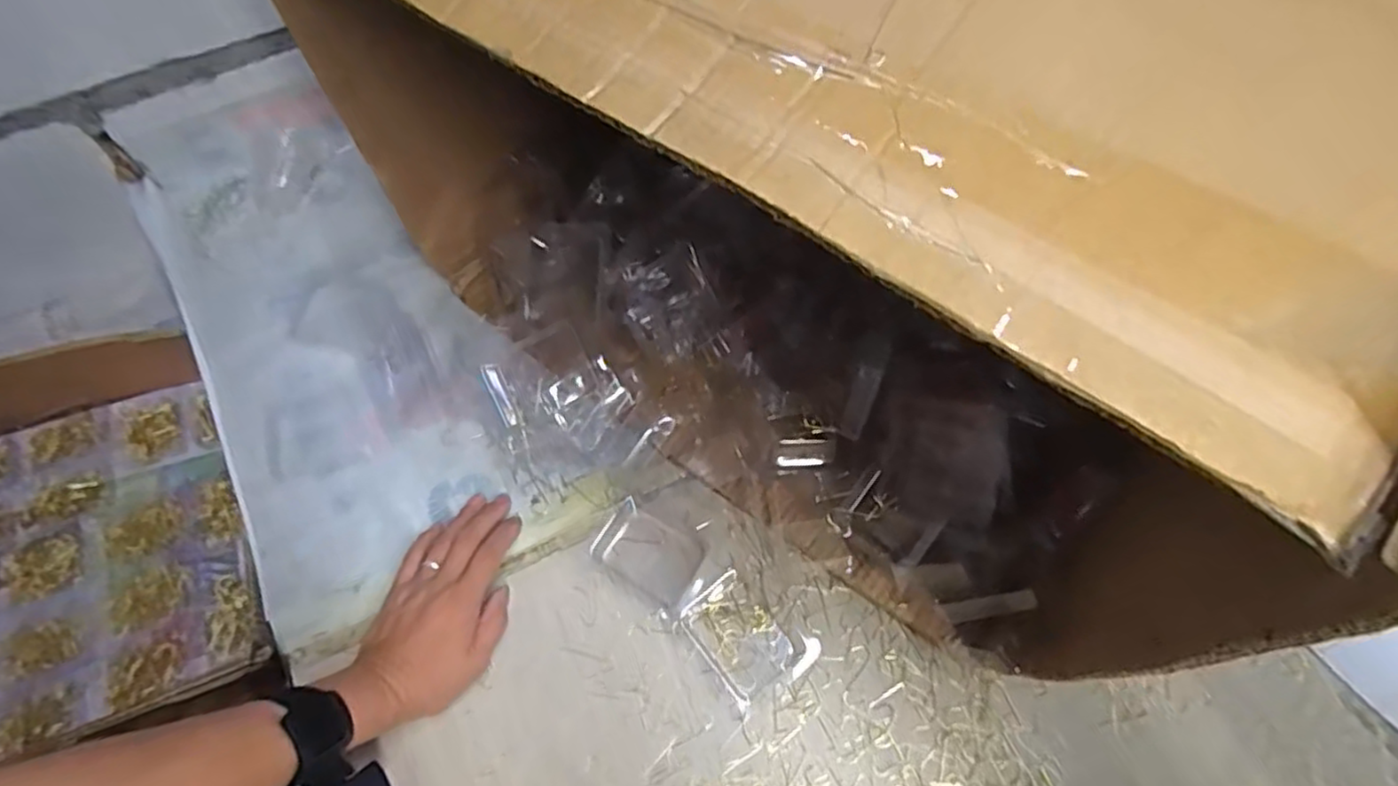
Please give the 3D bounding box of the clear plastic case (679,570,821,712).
[{"bbox_3d":[0.034,0.176,0.503,0.065,0.020,0.084,-35,70,-16],"label":"clear plastic case"}]

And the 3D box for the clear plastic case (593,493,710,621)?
[{"bbox_3d":[-0.035,0.123,0.528,0.088,0.015,0.052,34,69,14],"label":"clear plastic case"}]

